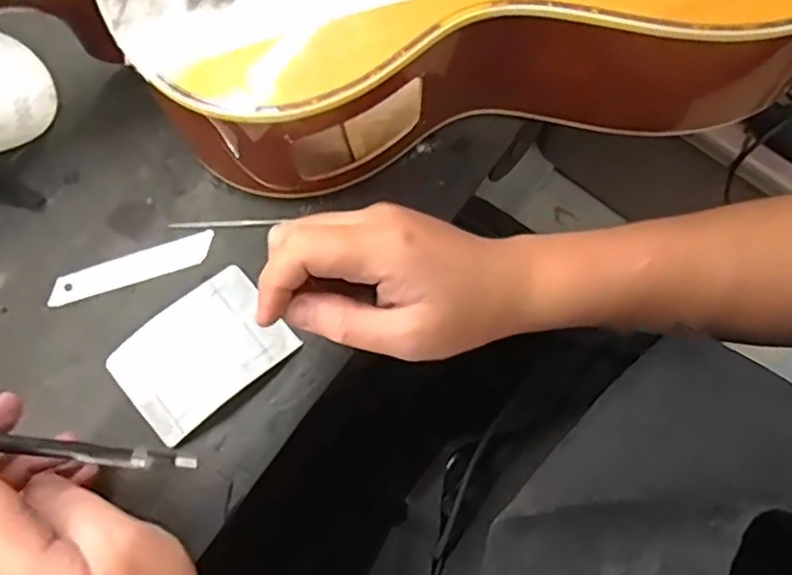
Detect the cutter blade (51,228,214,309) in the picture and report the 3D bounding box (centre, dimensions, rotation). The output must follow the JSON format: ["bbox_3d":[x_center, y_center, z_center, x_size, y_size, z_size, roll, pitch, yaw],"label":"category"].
[{"bbox_3d":[-0.165,-0.012,0.423,0.102,0.004,0.019,-18,73,-5],"label":"cutter blade"}]

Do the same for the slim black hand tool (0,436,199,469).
[{"bbox_3d":[-0.169,0.079,0.330,0.140,0.007,0.009,11,72,-18],"label":"slim black hand tool"}]

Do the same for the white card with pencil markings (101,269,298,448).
[{"bbox_3d":[-0.117,0.038,0.405,0.096,0.006,0.070,-39,76,-11],"label":"white card with pencil markings"}]

